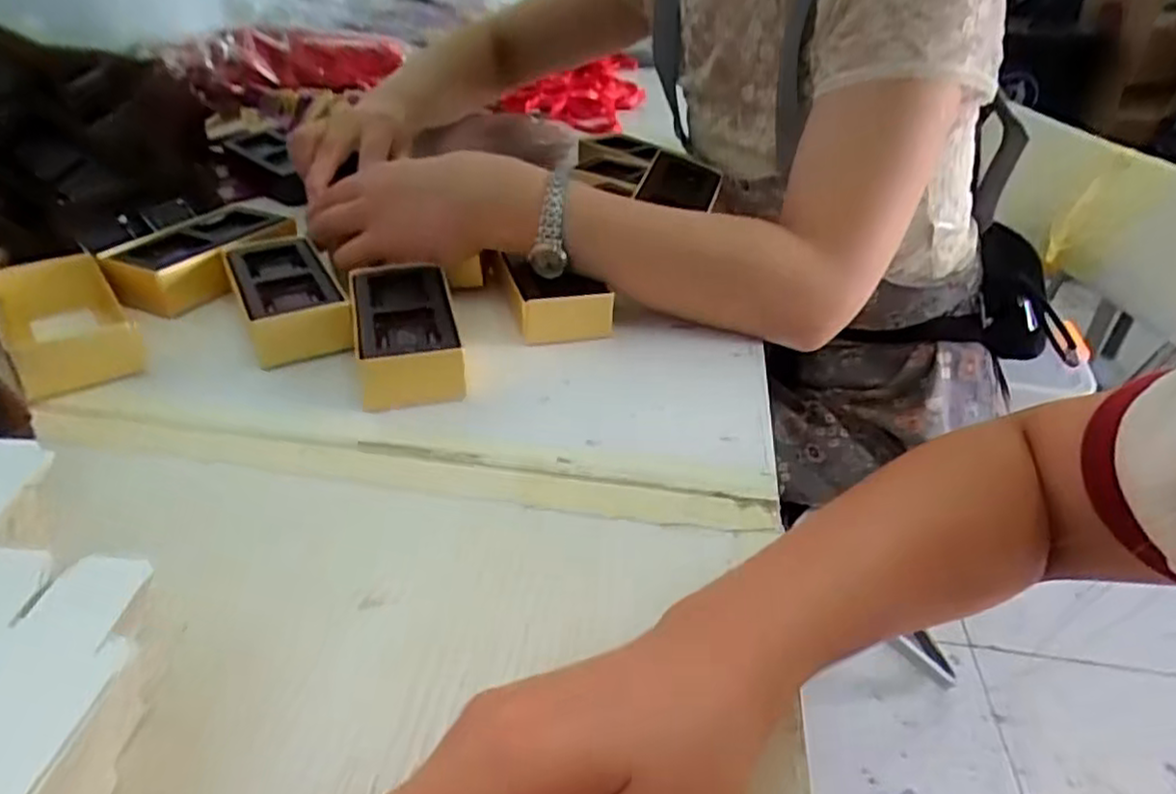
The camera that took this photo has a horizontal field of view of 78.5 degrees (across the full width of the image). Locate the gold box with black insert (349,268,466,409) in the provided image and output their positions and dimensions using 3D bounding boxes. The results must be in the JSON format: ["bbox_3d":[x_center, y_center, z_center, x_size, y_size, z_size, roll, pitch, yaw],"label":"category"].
[{"bbox_3d":[-0.105,-0.038,0.416,0.055,0.031,0.109,-8,35,-15],"label":"gold box with black insert"}]

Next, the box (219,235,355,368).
[{"bbox_3d":[-0.186,-0.061,0.447,0.054,0.032,0.124,-16,38,-25],"label":"box"}]

